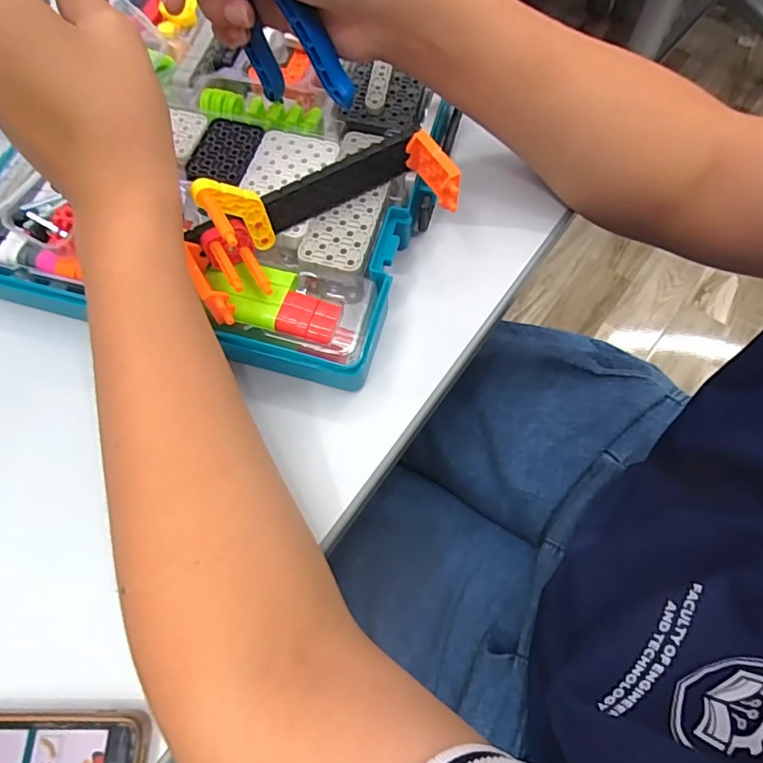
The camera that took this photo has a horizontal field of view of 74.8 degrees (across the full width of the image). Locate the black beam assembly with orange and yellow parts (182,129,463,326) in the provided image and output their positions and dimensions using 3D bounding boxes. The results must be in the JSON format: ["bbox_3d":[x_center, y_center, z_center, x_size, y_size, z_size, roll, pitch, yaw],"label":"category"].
[{"bbox_3d":[-0.033,-0.093,0.265,0.149,0.053,0.059,-30,69,-9],"label":"black beam assembly with orange and yellow parts"}]

